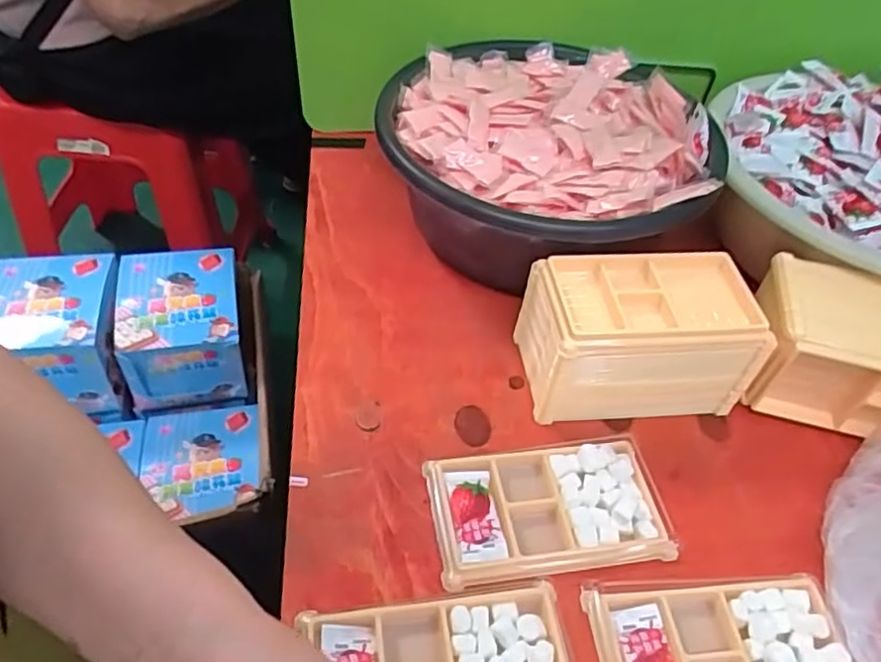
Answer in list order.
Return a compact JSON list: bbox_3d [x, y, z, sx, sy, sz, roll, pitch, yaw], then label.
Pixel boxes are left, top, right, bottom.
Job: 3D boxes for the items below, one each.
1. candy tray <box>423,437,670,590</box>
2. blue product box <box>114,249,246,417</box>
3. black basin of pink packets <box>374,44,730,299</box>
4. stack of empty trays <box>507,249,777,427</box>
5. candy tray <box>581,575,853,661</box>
[{"bbox_3d":[0.064,0.104,0.391,0.136,0.012,0.077,-5,49,-11],"label":"candy tray"},{"bbox_3d":[-0.340,0.002,0.885,0.143,0.151,0.157,-7,50,-13],"label":"blue product box"},{"bbox_3d":[0.082,-0.128,0.540,0.240,0.106,0.242,3,48,-4],"label":"black basin of pink packets"},{"bbox_3d":[0.136,0.003,0.440,0.149,0.079,0.077,0,49,-7],"label":"stack of empty trays"},{"bbox_3d":[0.149,0.171,0.345,0.133,0.017,0.079,-1,49,-7],"label":"candy tray"}]

